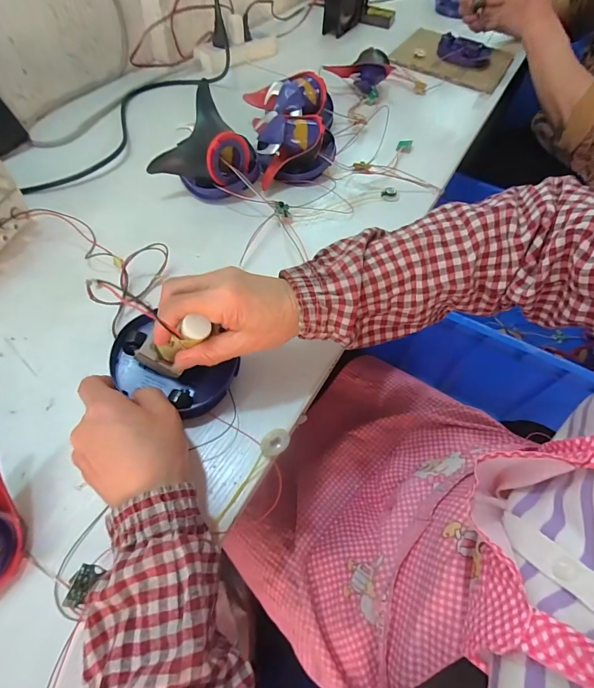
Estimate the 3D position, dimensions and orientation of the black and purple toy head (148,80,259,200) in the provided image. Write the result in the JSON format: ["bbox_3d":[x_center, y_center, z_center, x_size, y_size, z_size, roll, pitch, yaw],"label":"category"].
[{"bbox_3d":[-0.116,-0.255,0.483,0.124,0.087,0.098,7,58,2],"label":"black and purple toy head"}]

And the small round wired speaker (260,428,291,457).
[{"bbox_3d":[-0.019,0.085,0.322,0.023,0.012,0.026,15,58,7],"label":"small round wired speaker"}]

